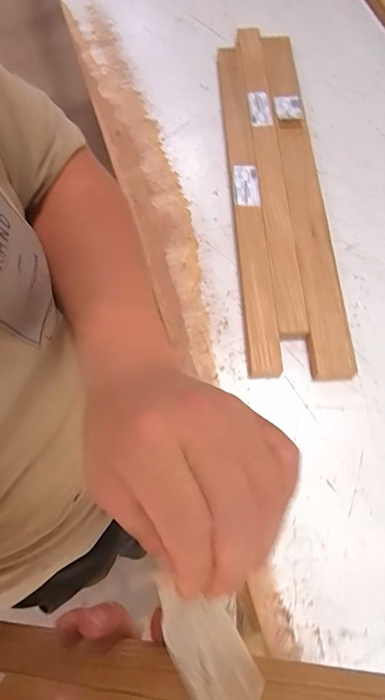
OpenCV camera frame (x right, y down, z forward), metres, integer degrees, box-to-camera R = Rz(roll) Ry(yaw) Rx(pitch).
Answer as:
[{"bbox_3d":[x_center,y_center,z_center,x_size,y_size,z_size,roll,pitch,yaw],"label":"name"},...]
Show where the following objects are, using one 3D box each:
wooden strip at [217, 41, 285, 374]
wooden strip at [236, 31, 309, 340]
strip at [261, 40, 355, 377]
[{"bbox_3d":[0.059,-0.194,0.479,0.031,0.020,0.450,-3,70,0],"label":"wooden strip"},{"bbox_3d":[0.090,-0.228,0.492,0.031,0.024,0.442,-3,70,0],"label":"wooden strip"},{"bbox_3d":[0.125,-0.205,0.485,0.039,0.026,0.477,-3,70,0],"label":"strip"}]

